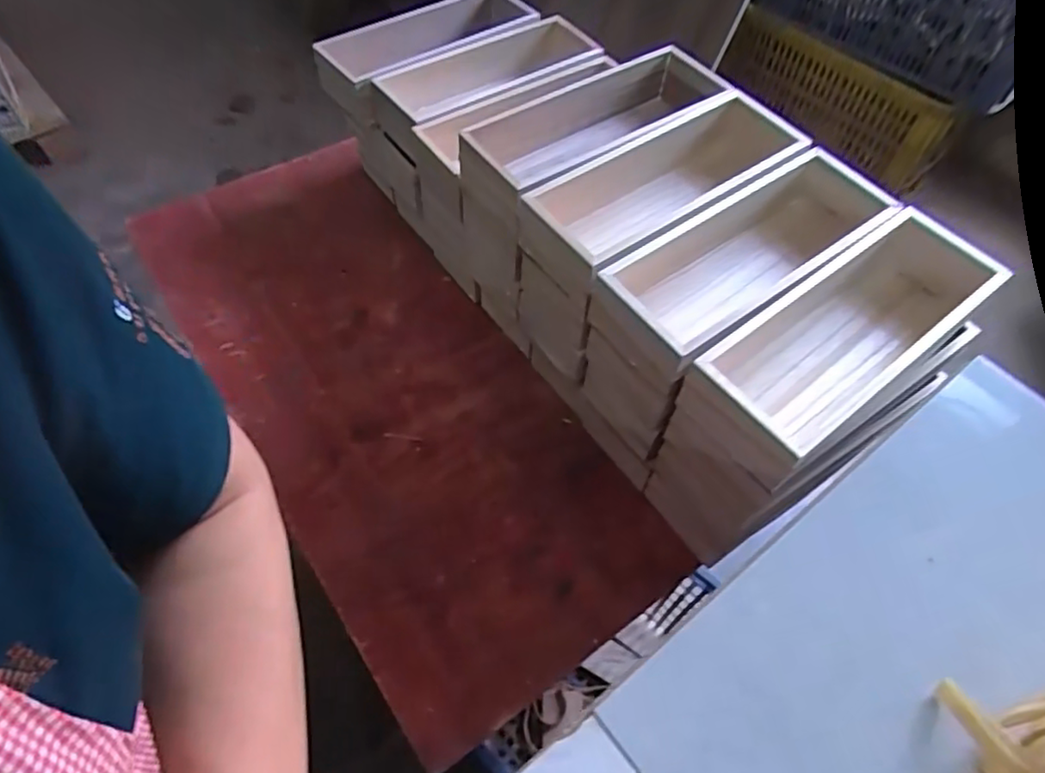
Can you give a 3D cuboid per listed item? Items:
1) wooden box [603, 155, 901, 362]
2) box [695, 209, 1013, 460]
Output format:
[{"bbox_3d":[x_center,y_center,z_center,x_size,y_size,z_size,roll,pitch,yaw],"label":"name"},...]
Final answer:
[{"bbox_3d":[0.220,-0.124,0.578,0.327,0.066,0.099,-32,63,-21],"label":"wooden box"},{"bbox_3d":[0.266,-0.040,0.523,0.300,0.073,0.099,-33,64,-21],"label":"box"}]

